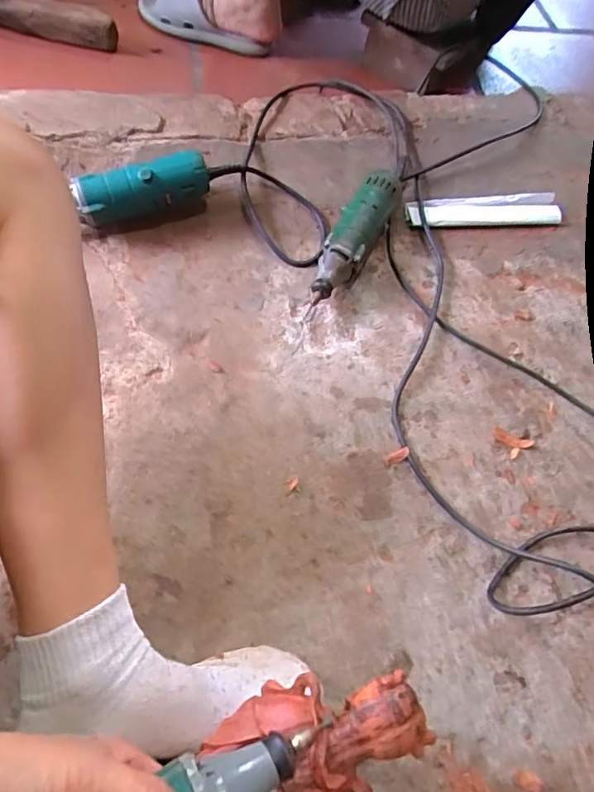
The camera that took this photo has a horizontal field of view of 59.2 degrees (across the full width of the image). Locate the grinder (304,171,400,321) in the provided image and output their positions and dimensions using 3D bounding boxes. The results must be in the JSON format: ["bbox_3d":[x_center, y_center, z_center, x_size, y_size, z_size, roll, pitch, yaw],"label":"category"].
[{"bbox_3d":[0.070,-0.190,0.625,0.051,0.056,0.204,24,63,8],"label":"grinder"}]

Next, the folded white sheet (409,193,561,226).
[{"bbox_3d":[0.245,-0.239,0.680,0.205,0.007,0.040,-6,81,-8],"label":"folded white sheet"}]

